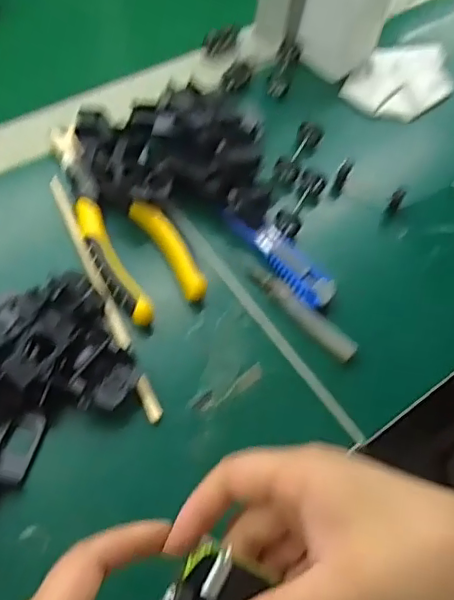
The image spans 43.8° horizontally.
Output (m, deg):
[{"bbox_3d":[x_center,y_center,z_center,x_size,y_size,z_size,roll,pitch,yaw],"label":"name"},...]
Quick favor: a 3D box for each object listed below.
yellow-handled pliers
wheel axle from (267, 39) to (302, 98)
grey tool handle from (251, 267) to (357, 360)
[{"bbox_3d":[-0.077,-0.057,0.388,0.057,0.020,0.159,-28,67,-17],"label":"yellow-handled pliers"},{"bbox_3d":[0.048,-0.195,0.479,0.018,0.017,0.053,15,61,5],"label":"wheel axle"},{"bbox_3d":[0.050,0.009,0.376,0.085,0.007,0.015,40,66,17],"label":"grey tool handle"}]

